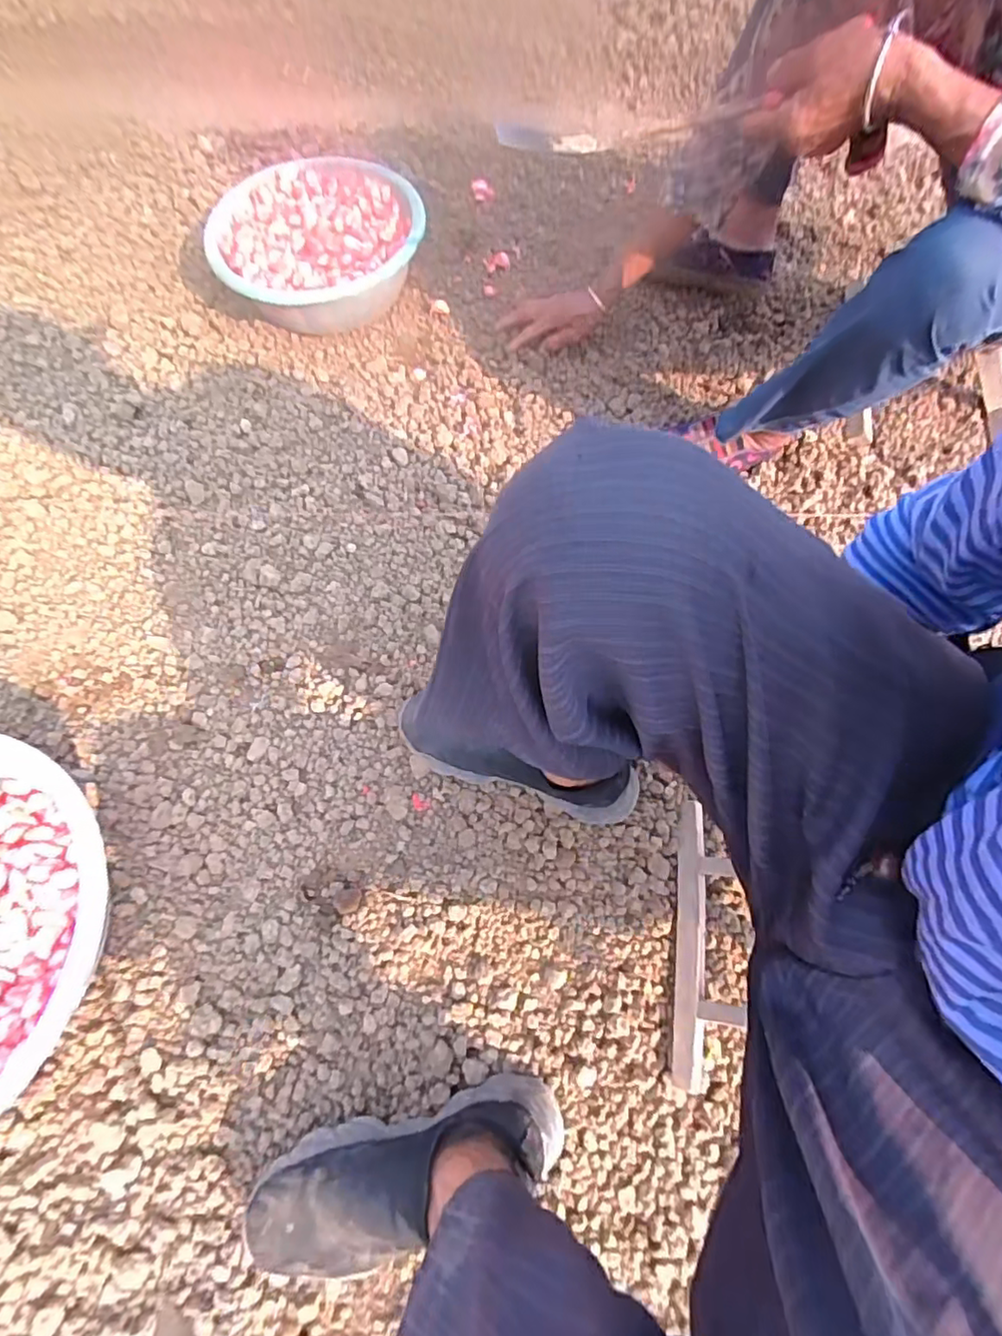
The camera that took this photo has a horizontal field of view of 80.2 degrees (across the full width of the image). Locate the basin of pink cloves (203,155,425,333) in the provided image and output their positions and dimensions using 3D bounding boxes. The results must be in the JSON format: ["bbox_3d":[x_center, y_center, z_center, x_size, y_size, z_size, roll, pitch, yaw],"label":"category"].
[{"bbox_3d":[-0.275,-0.639,0.925,0.306,0.105,0.280,1,69,-2],"label":"basin of pink cloves"}]

